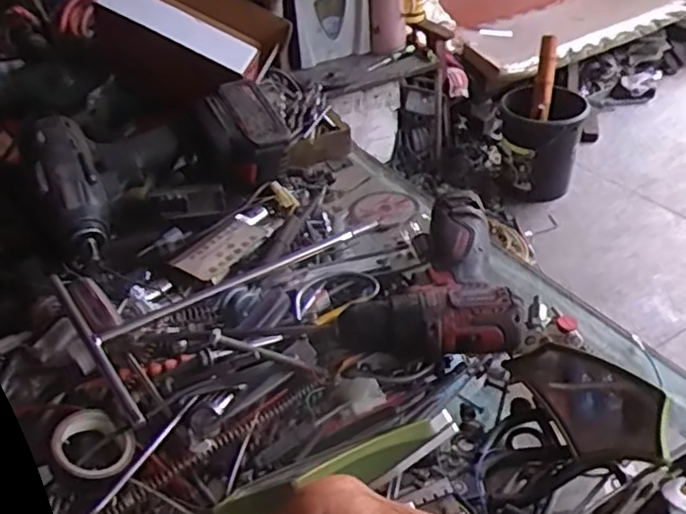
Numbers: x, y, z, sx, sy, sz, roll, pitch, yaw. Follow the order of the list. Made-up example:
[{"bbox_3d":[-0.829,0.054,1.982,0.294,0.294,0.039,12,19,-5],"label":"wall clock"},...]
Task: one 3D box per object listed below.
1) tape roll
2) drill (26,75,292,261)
[{"bbox_3d":[-0.174,0.130,0.453,0.051,0.024,0.046,25,48,34],"label":"tape roll"},{"bbox_3d":[-0.190,-0.107,0.685,0.259,0.079,0.144,-26,42,-23],"label":"drill"}]

